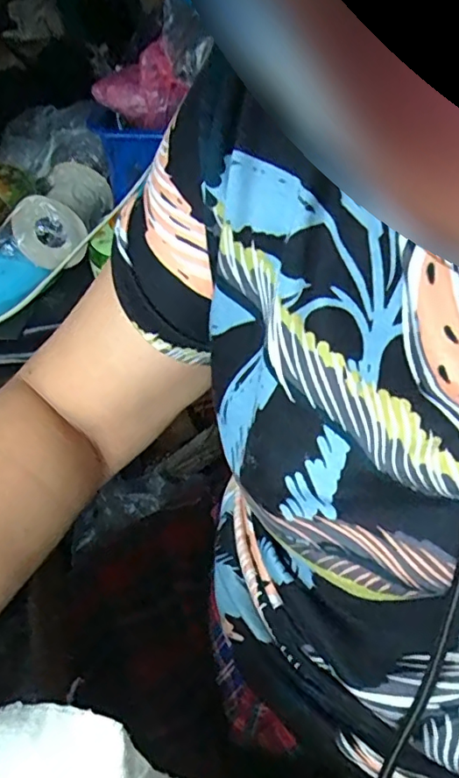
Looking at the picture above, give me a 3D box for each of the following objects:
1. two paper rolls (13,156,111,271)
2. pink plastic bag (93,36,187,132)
[{"bbox_3d":[-0.195,-0.211,0.666,0.086,0.066,0.145,4,44,4],"label":"two paper rolls"},{"bbox_3d":[-0.107,-0.360,0.658,0.123,0.081,0.042,29,51,27],"label":"pink plastic bag"}]

